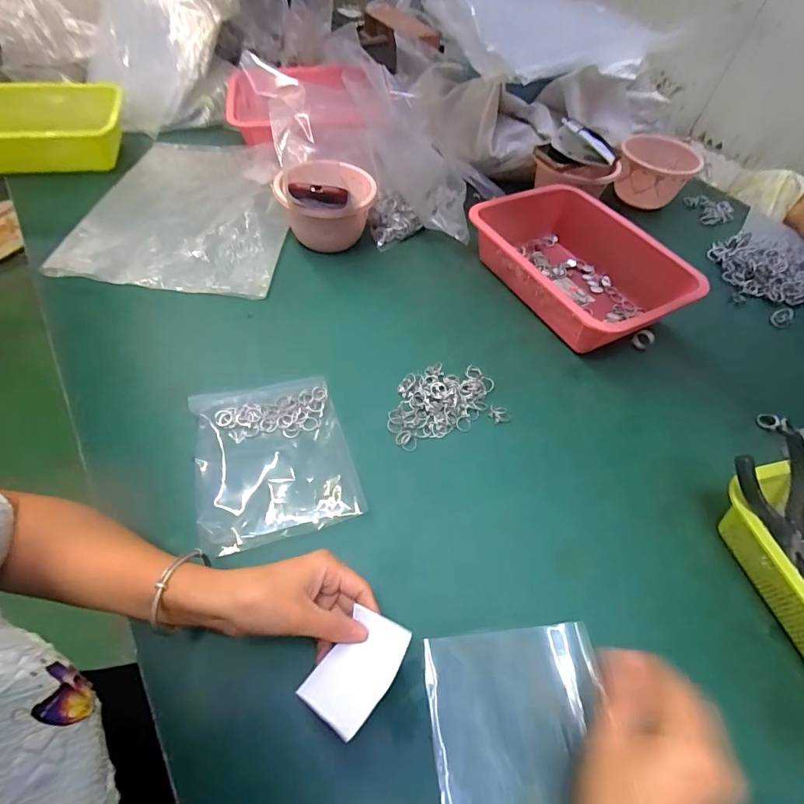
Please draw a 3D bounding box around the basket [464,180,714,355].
[{"bbox_3d":[0.257,-0.201,0.657,0.217,0.082,0.295,-23,58,-21],"label":"basket"}]

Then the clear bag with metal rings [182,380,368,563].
[{"bbox_3d":[-0.132,0.050,0.457,0.149,0.027,0.195,-8,45,-22],"label":"clear bag with metal rings"}]

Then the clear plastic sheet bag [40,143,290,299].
[{"bbox_3d":[-0.335,-0.323,0.727,0.317,0.029,0.394,4,52,0],"label":"clear plastic sheet bag"}]

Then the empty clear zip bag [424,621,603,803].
[{"bbox_3d":[0.099,0.276,0.325,0.142,0.014,0.194,-4,54,-6],"label":"empty clear zip bag"}]

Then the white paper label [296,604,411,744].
[{"bbox_3d":[-0.031,0.185,0.310,0.048,0.007,0.073,23,53,31],"label":"white paper label"}]

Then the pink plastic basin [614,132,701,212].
[{"bbox_3d":[0.477,-0.438,0.844,0.131,0.087,0.131,3,52,-4],"label":"pink plastic basin"}]

